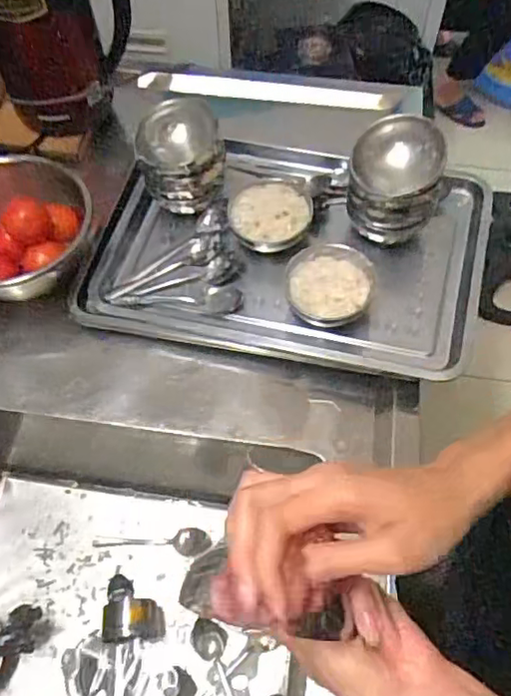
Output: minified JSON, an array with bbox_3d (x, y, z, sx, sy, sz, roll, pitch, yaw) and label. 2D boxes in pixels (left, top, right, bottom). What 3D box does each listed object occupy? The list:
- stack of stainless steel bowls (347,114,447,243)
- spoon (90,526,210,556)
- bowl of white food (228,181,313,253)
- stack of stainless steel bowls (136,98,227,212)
[{"bbox_3d":[0.170,-0.200,0.748,0.109,0.119,0.113,10,61,6],"label":"stack of stainless steel bowls"},{"bbox_3d":[-0.155,0.288,0.893,0.174,0.017,0.038,0,60,0],"label":"spoon"},{"bbox_3d":[0.020,-0.168,0.779,0.104,0.039,0.096,0,60,0],"label":"bowl of white food"},{"bbox_3d":[-0.097,-0.244,0.789,0.109,0.102,0.107,-10,61,-6],"label":"stack of stainless steel bowls"}]

